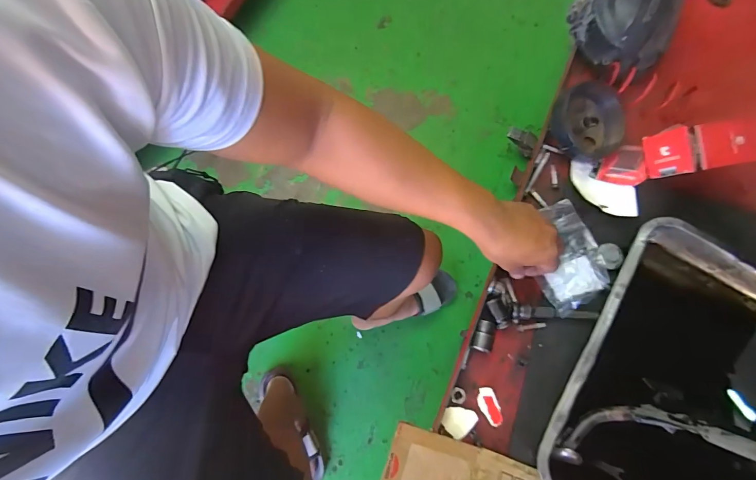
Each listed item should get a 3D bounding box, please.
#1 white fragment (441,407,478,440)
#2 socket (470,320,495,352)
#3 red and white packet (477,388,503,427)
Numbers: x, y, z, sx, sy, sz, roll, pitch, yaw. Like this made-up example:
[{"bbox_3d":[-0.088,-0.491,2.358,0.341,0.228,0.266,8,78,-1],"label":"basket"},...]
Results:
[{"bbox_3d":[0.105,0.235,0.464,0.040,0.011,0.035,-43,80,-12],"label":"white fragment"},{"bbox_3d":[0.141,0.131,0.483,0.026,0.028,0.042,23,75,5],"label":"socket"},{"bbox_3d":[0.146,0.219,0.465,0.026,0.005,0.047,-14,75,-6],"label":"red and white packet"}]

